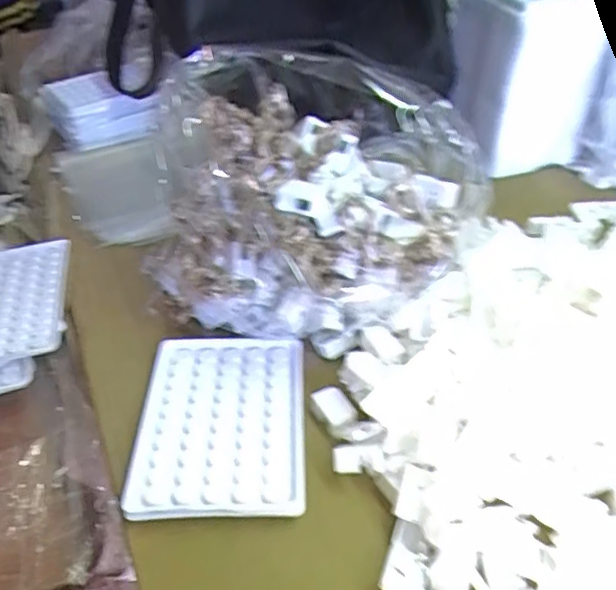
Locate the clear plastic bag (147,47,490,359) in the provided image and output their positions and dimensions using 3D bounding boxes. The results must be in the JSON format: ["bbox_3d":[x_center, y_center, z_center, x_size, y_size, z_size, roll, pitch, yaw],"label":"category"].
[{"bbox_3d":[0.006,-0.064,0.415,0.213,0.143,0.160,7,41,10],"label":"clear plastic bag"}]

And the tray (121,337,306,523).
[{"bbox_3d":[-0.051,0.076,0.367,0.096,0.014,0.127,-2,40,0],"label":"tray"}]

